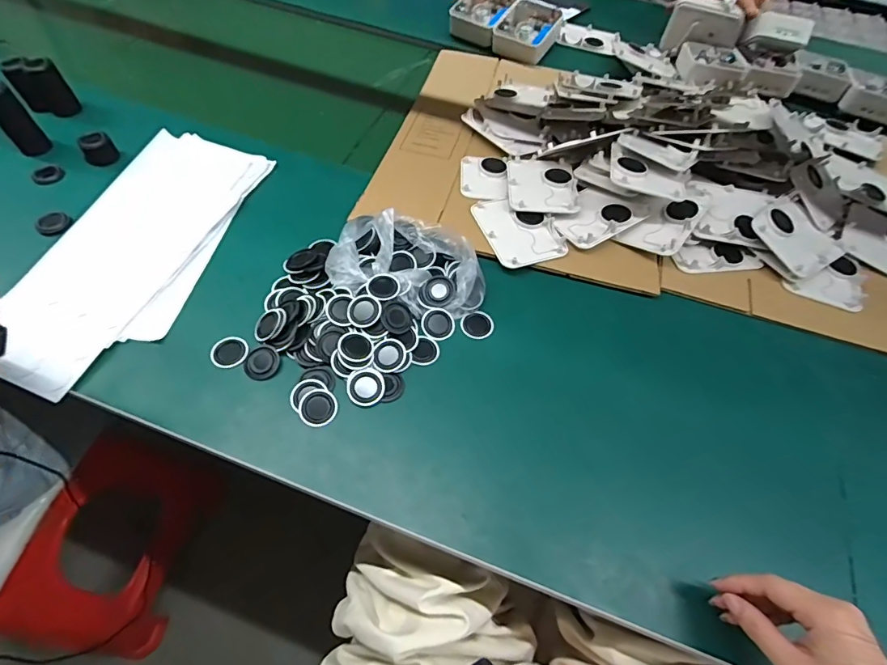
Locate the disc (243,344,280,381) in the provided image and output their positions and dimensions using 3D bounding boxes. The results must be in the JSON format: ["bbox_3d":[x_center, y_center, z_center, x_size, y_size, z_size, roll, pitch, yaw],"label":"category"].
[{"bbox_3d":[-0.199,0.033,0.517,0.038,0.007,0.040,2,57,-3],"label":"disc"}]

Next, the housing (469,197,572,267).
[{"bbox_3d":[0.101,-0.142,0.640,0.096,0.007,0.125,-17,60,-15],"label":"housing"}]

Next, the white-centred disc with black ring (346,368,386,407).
[{"bbox_3d":[-0.082,0.059,0.507,0.040,0.004,0.039,2,72,-5],"label":"white-centred disc with black ring"}]

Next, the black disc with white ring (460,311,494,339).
[{"bbox_3d":[0.041,-0.007,0.568,0.039,0.007,0.033,-17,73,-10],"label":"black disc with white ring"}]

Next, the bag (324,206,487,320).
[{"bbox_3d":[-0.038,-0.088,0.573,0.186,0.053,0.131,19,57,8],"label":"bag"}]

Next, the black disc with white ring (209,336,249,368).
[{"bbox_3d":[-0.239,0.021,0.527,0.039,0.004,0.038,2,57,-3],"label":"black disc with white ring"}]

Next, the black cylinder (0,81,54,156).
[{"bbox_3d":[-0.589,-0.294,0.645,0.039,0.097,0.031,-37,67,-25],"label":"black cylinder"}]

